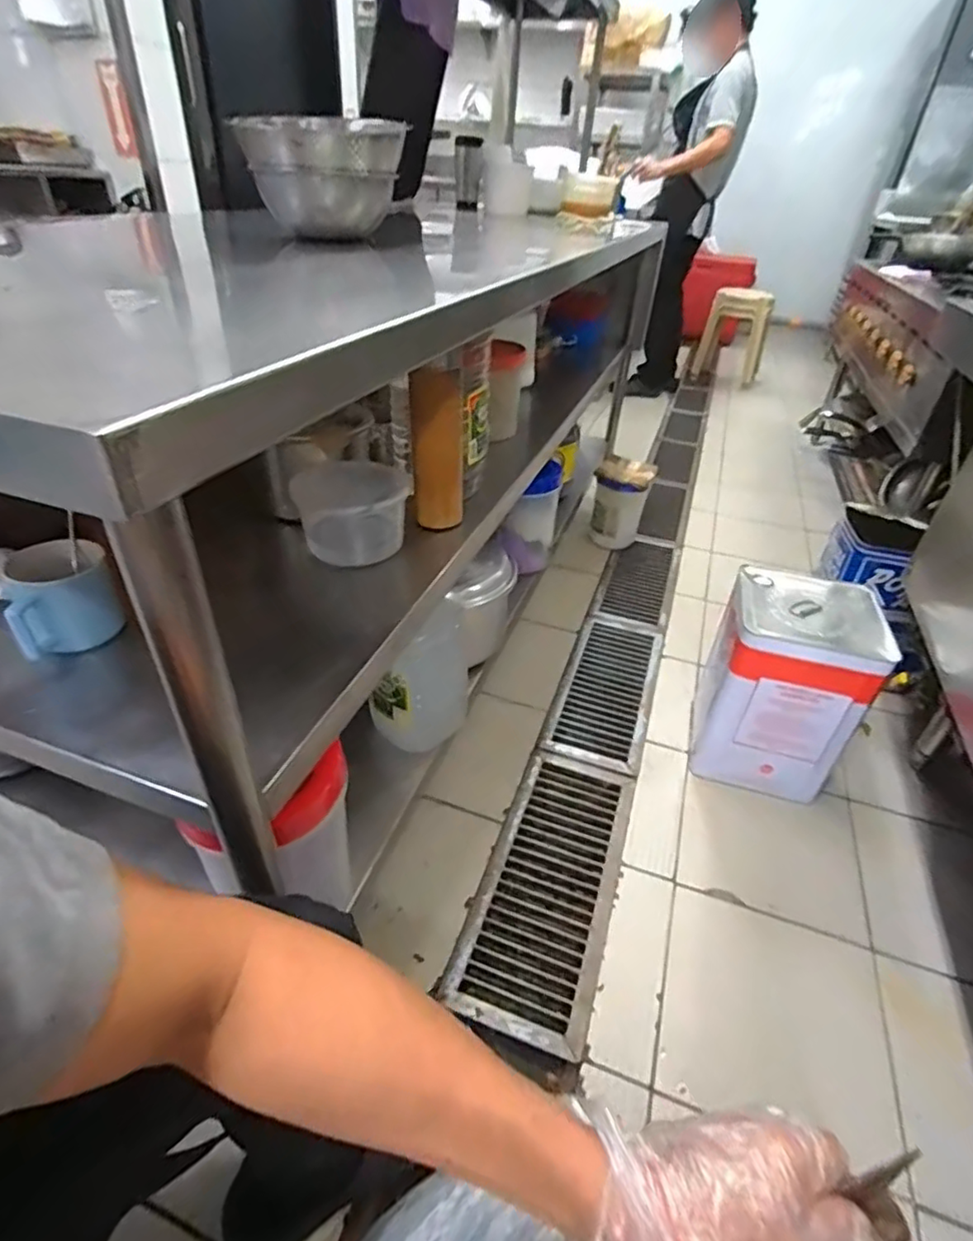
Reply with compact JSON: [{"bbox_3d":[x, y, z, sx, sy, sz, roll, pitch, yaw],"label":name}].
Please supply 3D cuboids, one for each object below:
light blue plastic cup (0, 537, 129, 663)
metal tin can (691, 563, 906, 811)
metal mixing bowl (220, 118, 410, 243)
[{"bbox_3d":[-0.424,-0.024,0.600,0.088,0.082,0.089,-21,43,-30],"label":"light blue plastic cup"},{"bbox_3d":[0.556,0.125,1.154,0.236,0.373,0.253,13,37,12],"label":"metal tin can"},{"bbox_3d":[-0.222,-0.608,0.819,0.213,0.126,0.194,-5,37,-12],"label":"metal mixing bowl"}]

